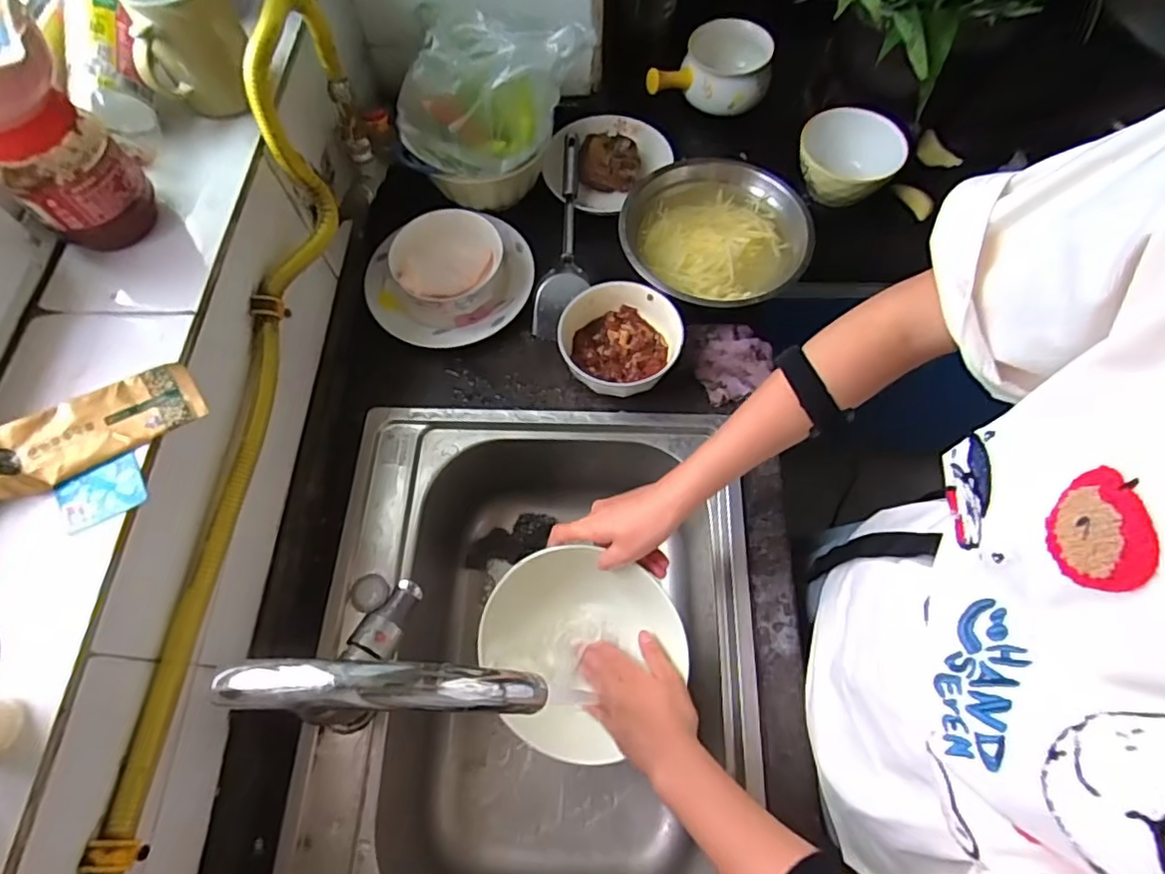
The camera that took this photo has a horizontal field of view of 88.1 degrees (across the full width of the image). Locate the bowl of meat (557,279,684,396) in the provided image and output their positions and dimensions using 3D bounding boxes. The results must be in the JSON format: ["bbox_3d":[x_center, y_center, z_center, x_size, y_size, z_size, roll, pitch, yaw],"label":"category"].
[{"bbox_3d":[0.042,-0.106,0.707,0.136,0.066,0.132,0,66,1],"label":"bowl of meat"}]

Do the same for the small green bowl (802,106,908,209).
[{"bbox_3d":[0.361,-0.376,0.820,0.126,0.069,0.139,33,71,14],"label":"small green bowl"}]

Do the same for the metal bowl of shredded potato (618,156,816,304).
[{"bbox_3d":[0.161,-0.249,0.759,0.224,0.083,0.222,0,66,1],"label":"metal bowl of shredded potato"}]

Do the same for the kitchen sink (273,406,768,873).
[{"bbox_3d":[-0.052,0.256,0.698,0.433,0.214,0.535,2,66,2],"label":"kitchen sink"}]

